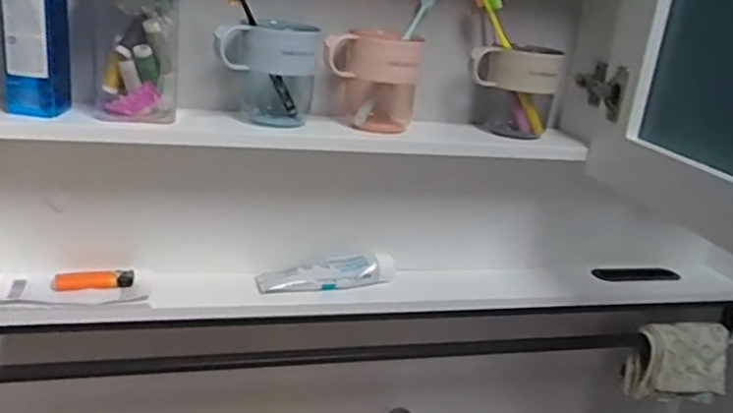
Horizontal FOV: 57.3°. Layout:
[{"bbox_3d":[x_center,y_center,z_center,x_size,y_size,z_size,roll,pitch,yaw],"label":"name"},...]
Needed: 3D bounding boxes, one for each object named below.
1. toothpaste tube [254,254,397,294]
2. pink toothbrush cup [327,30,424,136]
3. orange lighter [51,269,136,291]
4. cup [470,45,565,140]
[{"bbox_3d":[-0.044,0.079,0.797,0.163,0.031,0.042,1,21,-15],"label":"toothpaste tube"},{"bbox_3d":[0.007,-0.138,0.740,0.100,0.102,0.075,7,20,1],"label":"pink toothbrush cup"},{"bbox_3d":[-0.296,0.079,0.730,0.082,0.017,0.019,0,21,-18],"label":"orange lighter"},{"bbox_3d":[0.178,-0.142,0.808,0.098,0.104,0.104,12,20,15],"label":"cup"}]

